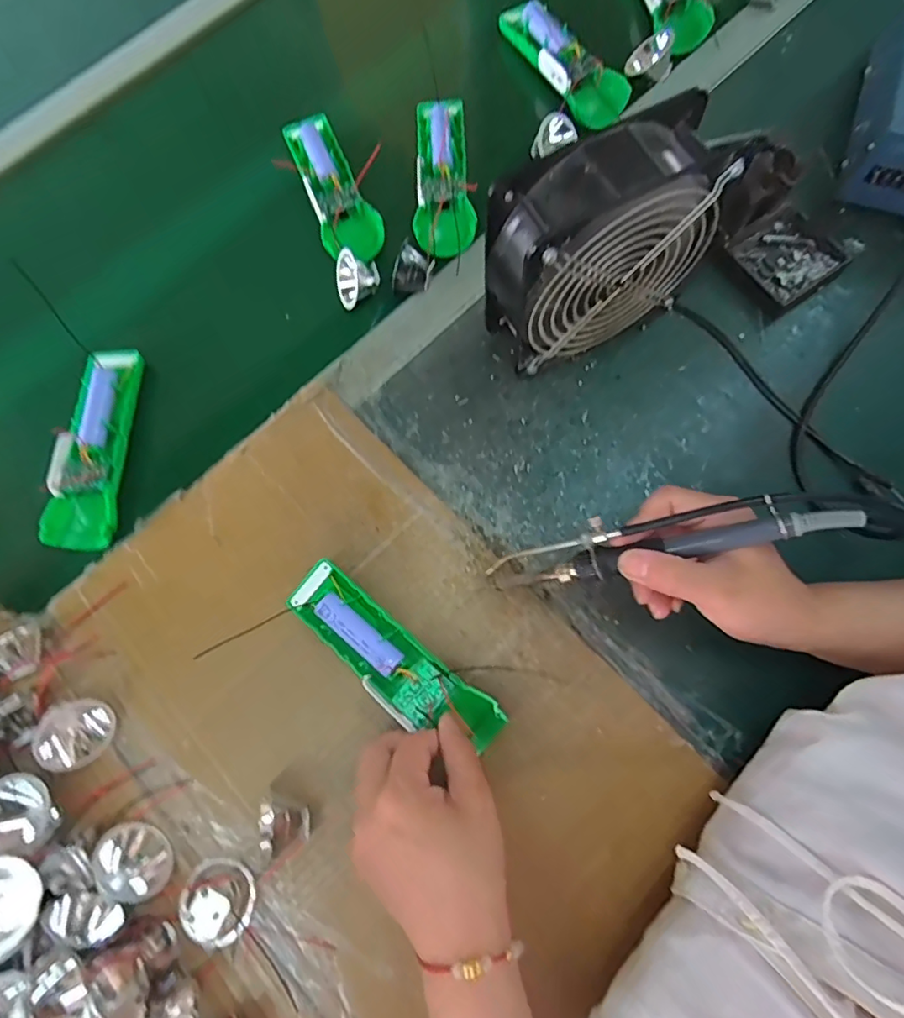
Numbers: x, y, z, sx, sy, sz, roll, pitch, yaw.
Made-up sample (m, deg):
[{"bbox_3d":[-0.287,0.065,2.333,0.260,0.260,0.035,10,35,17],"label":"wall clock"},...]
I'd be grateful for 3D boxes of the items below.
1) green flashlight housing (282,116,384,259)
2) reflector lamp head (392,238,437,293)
[{"bbox_3d":[-0.109,-0.289,0.498,0.052,0.032,0.148,-25,76,-6],"label":"green flashlight housing"},{"bbox_3d":[-0.032,-0.198,0.456,0.026,0.029,0.032,21,76,6],"label":"reflector lamp head"}]

